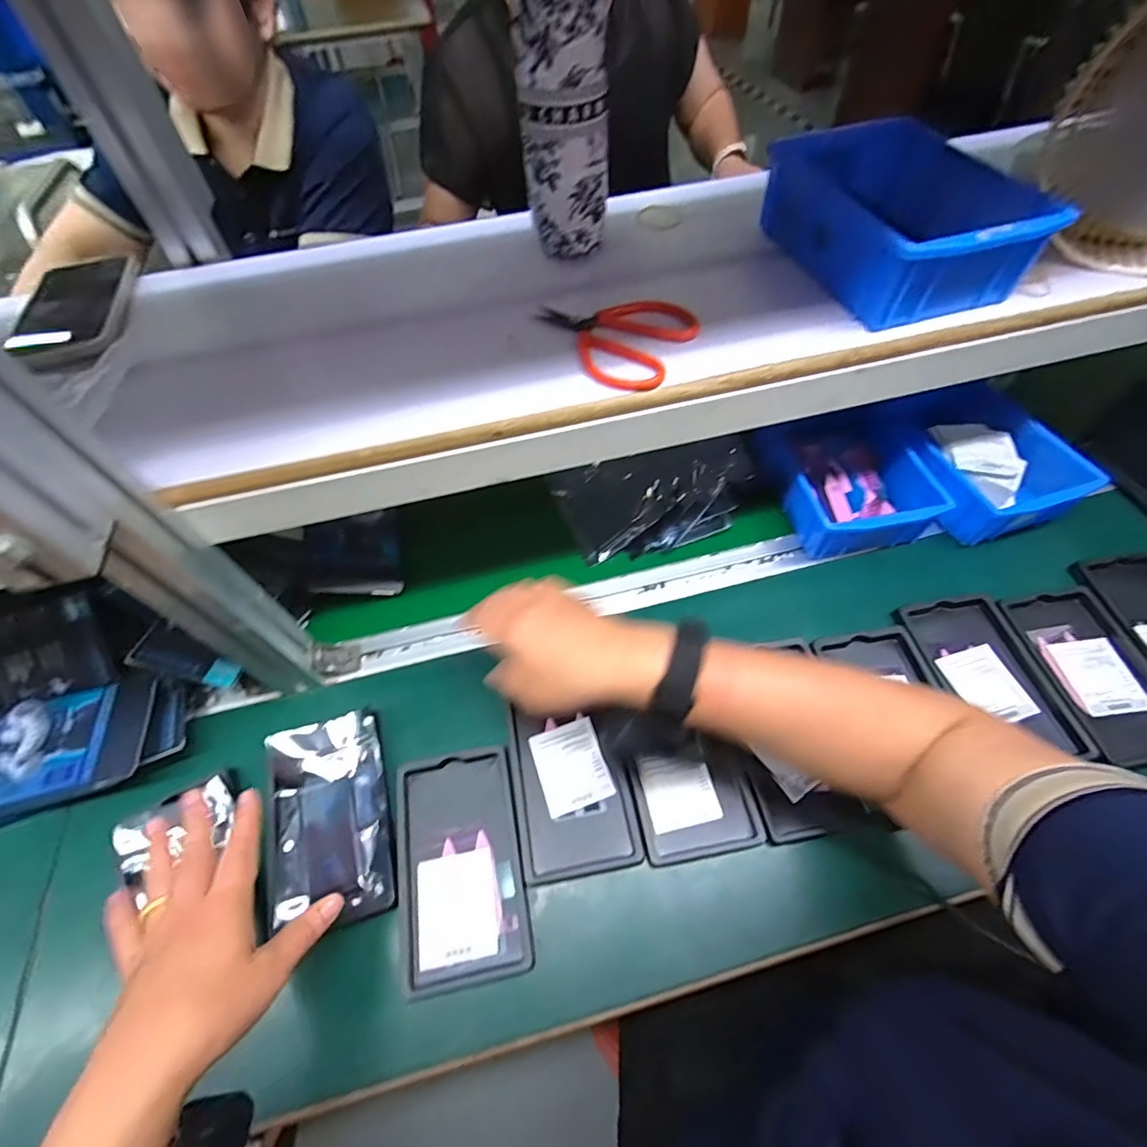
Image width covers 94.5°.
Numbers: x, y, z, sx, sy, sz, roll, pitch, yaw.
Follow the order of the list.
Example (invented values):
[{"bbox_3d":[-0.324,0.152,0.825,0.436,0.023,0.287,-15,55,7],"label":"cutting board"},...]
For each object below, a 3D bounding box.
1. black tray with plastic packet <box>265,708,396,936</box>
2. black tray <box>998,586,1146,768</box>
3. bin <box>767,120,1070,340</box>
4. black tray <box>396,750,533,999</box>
[{"bbox_3d":[-0.198,0.196,0.432,0.091,0.026,0.155,-16,65,-5],"label":"black tray with plastic packet"},{"bbox_3d":[0.468,0.085,0.475,0.096,0.012,0.161,-8,57,-3],"label":"black tray"},{"bbox_3d":[0.254,-0.280,0.418,0.121,0.070,0.185,-15,57,-8],"label":"bin"},{"bbox_3d":[-0.088,0.222,0.413,0.093,0.009,0.159,-11,57,-5],"label":"black tray"}]

